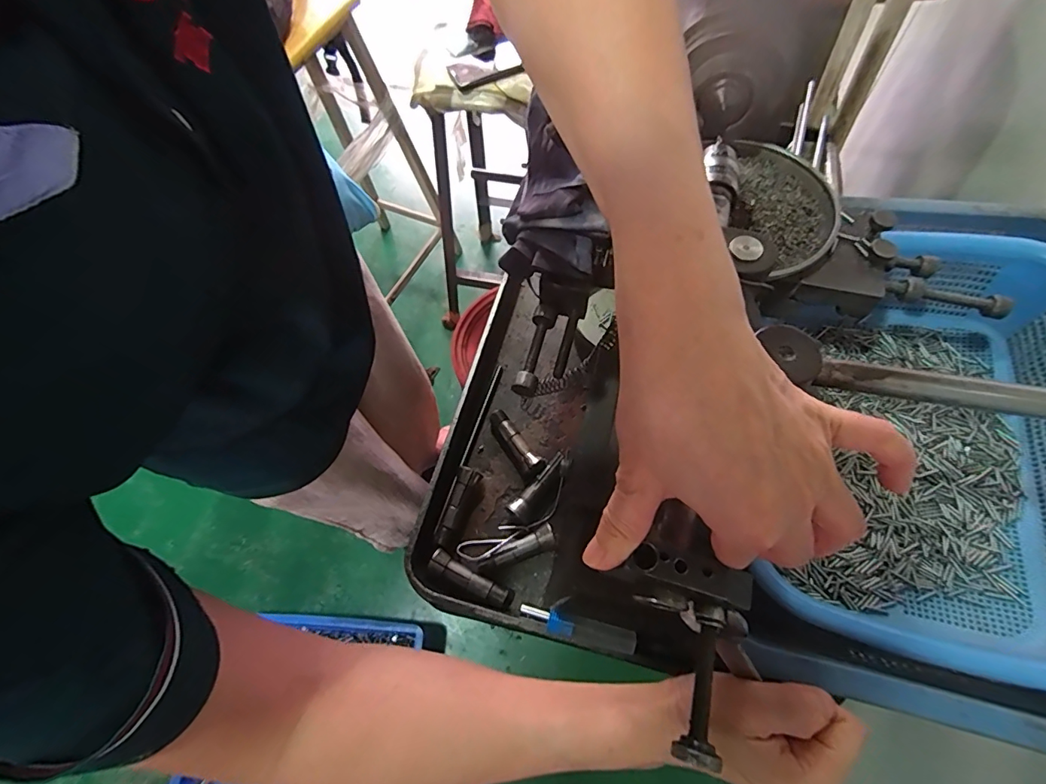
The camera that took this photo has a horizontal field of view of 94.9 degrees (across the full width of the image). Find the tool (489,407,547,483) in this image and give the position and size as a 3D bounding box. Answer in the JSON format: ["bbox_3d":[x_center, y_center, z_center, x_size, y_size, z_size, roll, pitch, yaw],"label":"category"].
[{"bbox_3d":[-0.008,0.053,0.486,0.023,0.021,0.082,-34,66,-13],"label":"tool"}]

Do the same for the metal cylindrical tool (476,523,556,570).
[{"bbox_3d":[-0.007,0.142,0.435,0.073,0.019,0.021,-18,63,-5],"label":"metal cylindrical tool"}]

